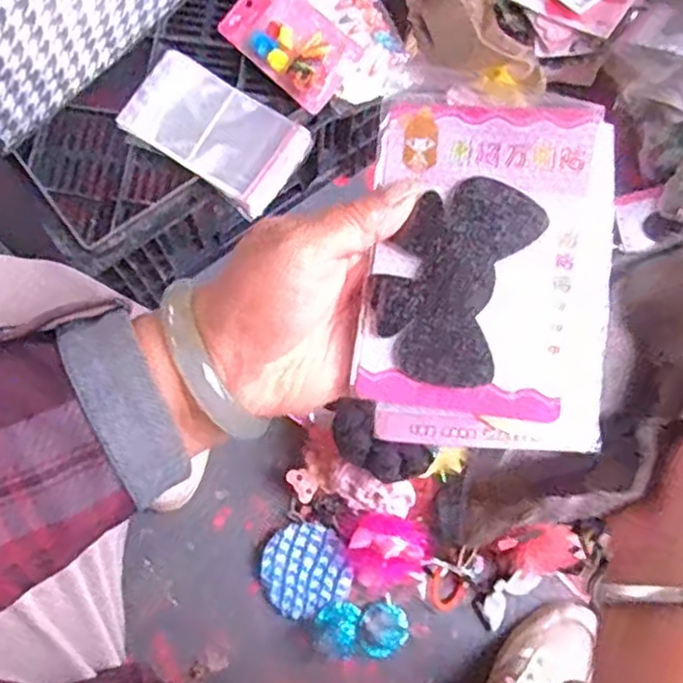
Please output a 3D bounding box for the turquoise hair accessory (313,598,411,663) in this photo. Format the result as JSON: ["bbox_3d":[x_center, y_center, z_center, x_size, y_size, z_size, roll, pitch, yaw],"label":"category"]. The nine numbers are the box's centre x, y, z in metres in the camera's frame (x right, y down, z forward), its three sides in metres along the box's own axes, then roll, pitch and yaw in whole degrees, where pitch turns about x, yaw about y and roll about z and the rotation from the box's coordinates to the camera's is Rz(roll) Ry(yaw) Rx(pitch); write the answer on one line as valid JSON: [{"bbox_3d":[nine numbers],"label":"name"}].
[{"bbox_3d":[0.022,0.301,0.736,0.099,0.031,0.058,4,76,0],"label":"turquoise hair accessory"}]

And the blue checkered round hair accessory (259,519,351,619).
[{"bbox_3d":[-0.041,0.242,0.752,0.092,0.029,0.091,0,76,-1],"label":"blue checkered round hair accessory"}]

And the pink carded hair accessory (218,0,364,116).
[{"bbox_3d":[-0.051,-0.294,0.683,0.079,0.016,0.135,-46,78,5],"label":"pink carded hair accessory"}]

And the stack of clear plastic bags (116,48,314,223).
[{"bbox_3d":[-0.122,-0.201,0.671,0.169,0.022,0.096,33,78,7],"label":"stack of clear plastic bags"}]

